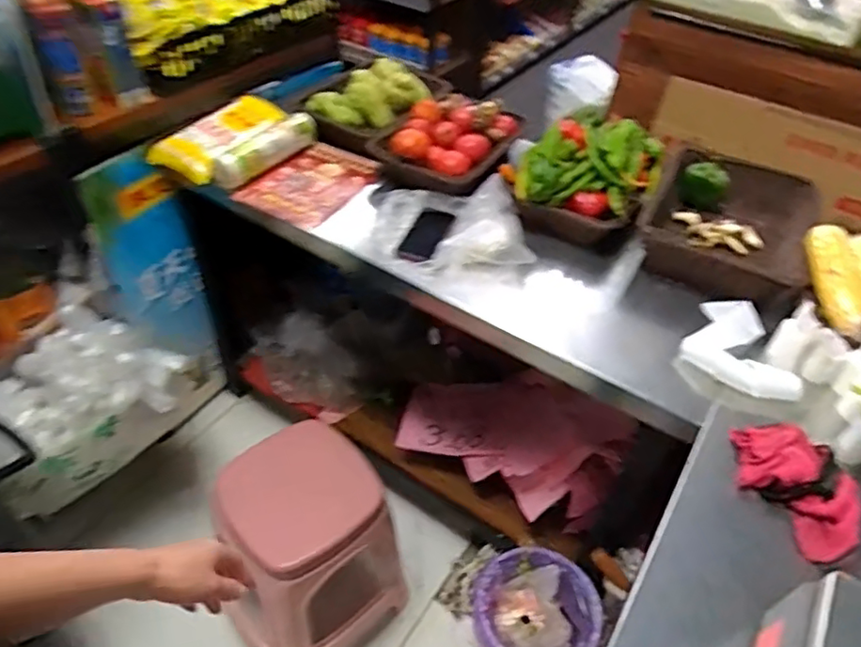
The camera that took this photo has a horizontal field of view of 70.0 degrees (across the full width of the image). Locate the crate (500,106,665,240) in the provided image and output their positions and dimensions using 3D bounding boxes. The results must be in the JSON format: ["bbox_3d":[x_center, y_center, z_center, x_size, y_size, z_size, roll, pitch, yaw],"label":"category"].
[{"bbox_3d":[0.307,-0.297,1.219,0.255,0.145,0.282,24,47,18],"label":"crate"}]

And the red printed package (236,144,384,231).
[{"bbox_3d":[-0.254,-0.293,1.299,0.197,0.035,0.277,29,48,22],"label":"red printed package"}]

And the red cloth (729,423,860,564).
[{"bbox_3d":[0.484,0.210,0.807,0.129,0.039,0.183,-14,47,-19],"label":"red cloth"}]

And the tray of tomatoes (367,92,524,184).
[{"bbox_3d":[0.050,-0.402,1.332,0.230,0.109,0.307,30,49,23],"label":"tray of tomatoes"}]

